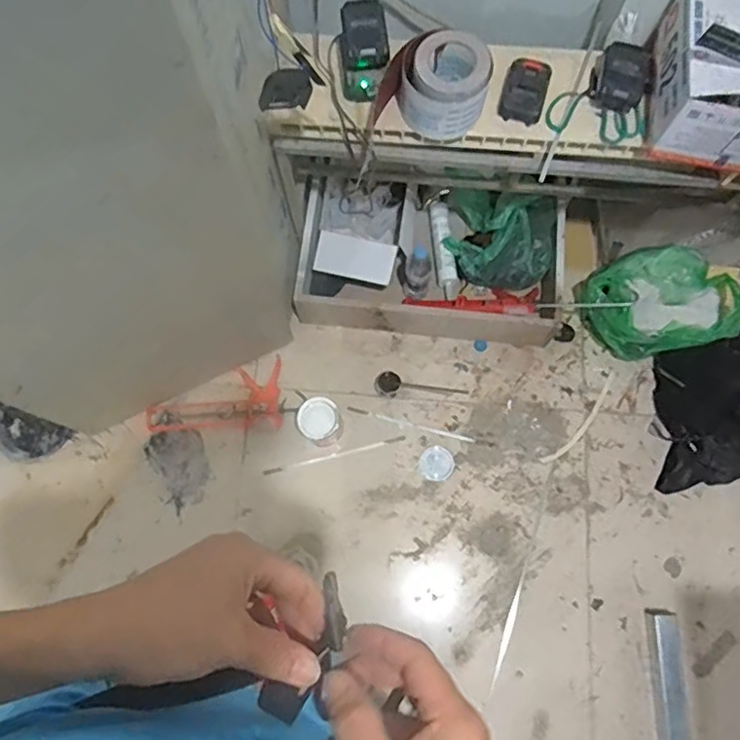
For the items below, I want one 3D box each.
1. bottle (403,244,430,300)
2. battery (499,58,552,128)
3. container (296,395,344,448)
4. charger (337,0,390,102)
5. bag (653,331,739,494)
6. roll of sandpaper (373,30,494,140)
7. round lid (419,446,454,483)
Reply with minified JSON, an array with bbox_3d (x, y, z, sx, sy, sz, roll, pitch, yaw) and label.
[{"bbox_3d":[0.112,-0.229,1.422,0.065,0.190,0.062,0,74,0],"label":"bottle"},{"bbox_3d":[0.281,-0.509,1.083,0.079,0.038,0.111,16,75,5],"label":"battery"},{"bbox_3d":[-0.119,0.125,1.418,0.103,0.088,0.100,0,73,-1],"label":"container"},{"bbox_3d":[-0.013,-0.552,1.036,0.085,0.097,0.130,-6,74,-1],"label":"charger"},{"bbox_3d":[0.869,0.083,1.424,0.423,0.099,0.332,-12,74,-4],"label":"bag"},{"bbox_3d":[0.116,-0.480,1.034,0.153,0.125,0.170,42,79,11],"label":"roll of sandpaper"},{"bbox_3d":[0.159,0.226,1.426,0.079,0.005,0.081,0,73,-1],"label":"round lid"}]

